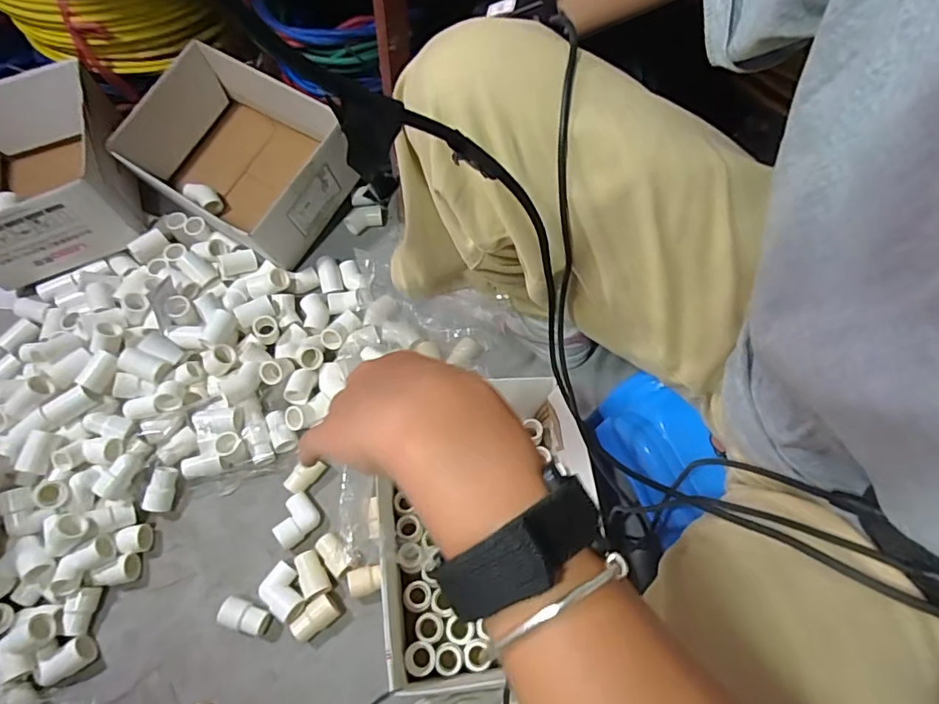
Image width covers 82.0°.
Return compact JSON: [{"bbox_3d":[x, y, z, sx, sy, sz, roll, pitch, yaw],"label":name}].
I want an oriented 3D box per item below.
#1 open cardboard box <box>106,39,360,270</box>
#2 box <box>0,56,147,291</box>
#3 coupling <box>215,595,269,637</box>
[{"bbox_3d":[-0.344,-0.290,0.816,0.306,0.159,0.225,34,67,14],"label":"open cardboard box"},{"bbox_3d":[-0.645,-0.256,0.823,0.247,0.182,0.317,-22,66,-13],"label":"box"},{"bbox_3d":[-0.250,0.295,0.602,0.053,0.028,0.028,21,64,8],"label":"coupling"}]

